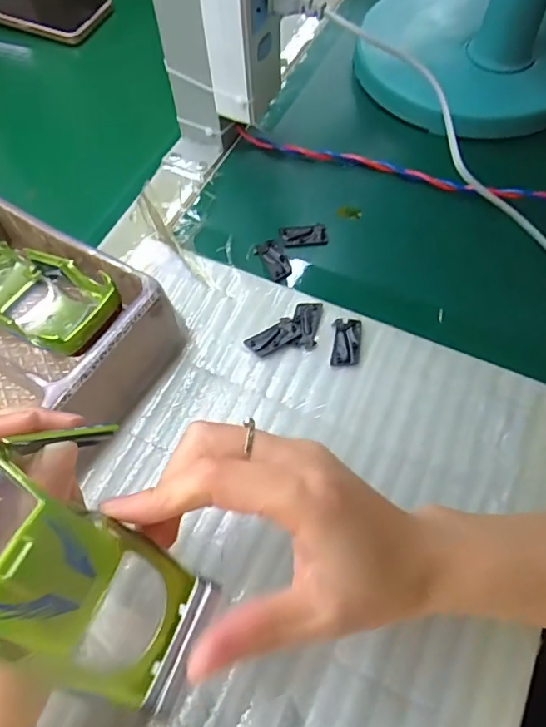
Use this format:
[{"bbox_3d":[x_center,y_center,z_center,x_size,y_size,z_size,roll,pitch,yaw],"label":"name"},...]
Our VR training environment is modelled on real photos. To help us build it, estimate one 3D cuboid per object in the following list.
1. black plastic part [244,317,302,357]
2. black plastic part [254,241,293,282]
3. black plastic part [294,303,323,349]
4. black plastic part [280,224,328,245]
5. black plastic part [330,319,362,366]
[{"bbox_3d":[0.001,-0.017,0.324,0.034,0.004,0.017,-31,66,-14],"label":"black plastic part"},{"bbox_3d":[0.001,-0.073,0.358,0.017,0.004,0.033,-28,65,-12],"label":"black plastic part"},{"bbox_3d":[0.022,-0.027,0.327,0.016,0.004,0.033,8,63,6],"label":"black plastic part"},{"bbox_3d":[0.022,-0.093,0.367,0.032,0.004,0.017,-8,62,-3],"label":"black plastic part"},{"bbox_3d":[0.046,-0.014,0.321,0.018,0.004,0.033,5,62,4],"label":"black plastic part"}]

